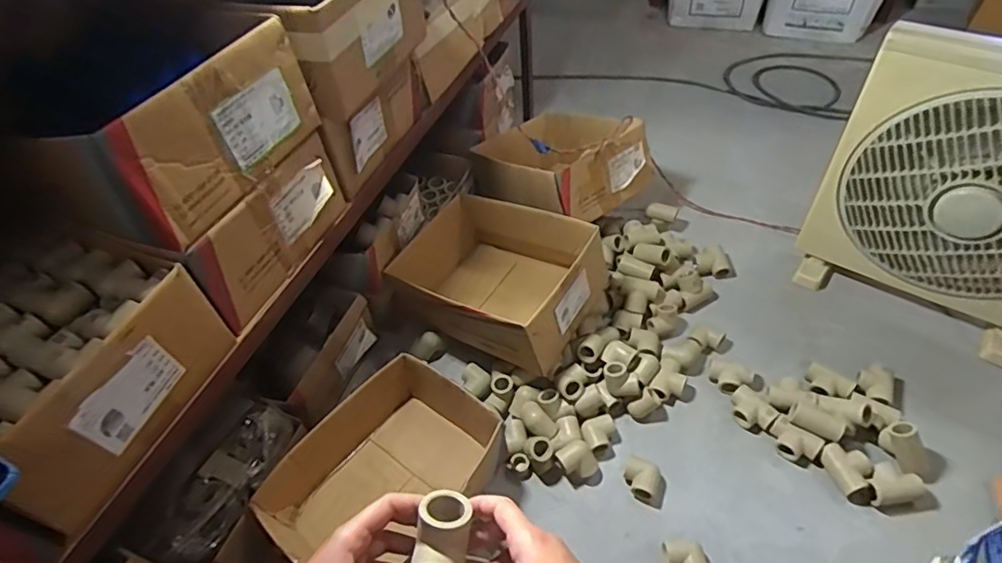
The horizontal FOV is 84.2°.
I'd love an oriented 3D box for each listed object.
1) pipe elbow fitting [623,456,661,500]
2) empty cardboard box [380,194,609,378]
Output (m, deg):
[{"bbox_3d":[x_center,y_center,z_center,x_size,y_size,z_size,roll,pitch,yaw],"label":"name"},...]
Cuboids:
[{"bbox_3d":[0.203,0.286,0.804,0.048,0.026,0.051,16,53,20],"label":"pipe elbow fitting"},{"bbox_3d":[-0.008,-0.007,0.960,0.326,0.156,0.242,27,57,27],"label":"empty cardboard box"}]

